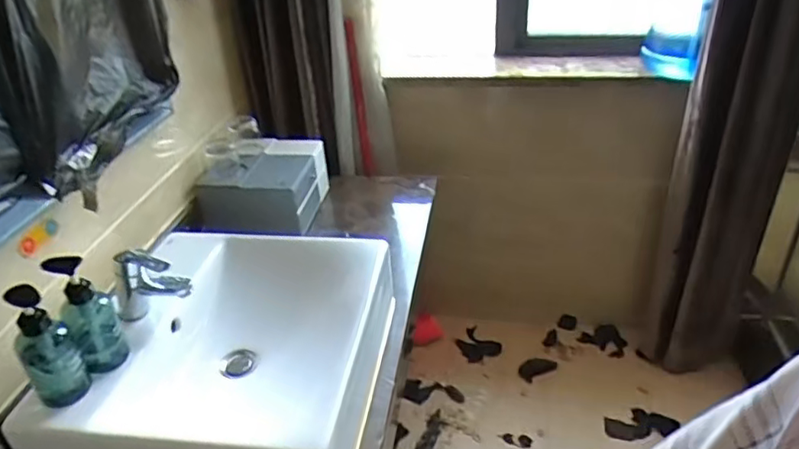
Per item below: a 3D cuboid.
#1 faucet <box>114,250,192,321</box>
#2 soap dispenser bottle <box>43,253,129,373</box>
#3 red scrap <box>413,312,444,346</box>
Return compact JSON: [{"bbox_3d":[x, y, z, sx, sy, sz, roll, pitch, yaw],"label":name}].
[{"bbox_3d":[-0.404,0.105,0.951,0.132,0.124,0.049,1,32,7],"label":"faucet"},{"bbox_3d":[-0.454,0.132,0.859,0.067,0.182,0.061,-21,36,-26],"label":"soap dispenser bottle"},{"bbox_3d":[0.090,0.336,1.861,0.087,0.065,0.104,6,33,15],"label":"red scrap"}]

